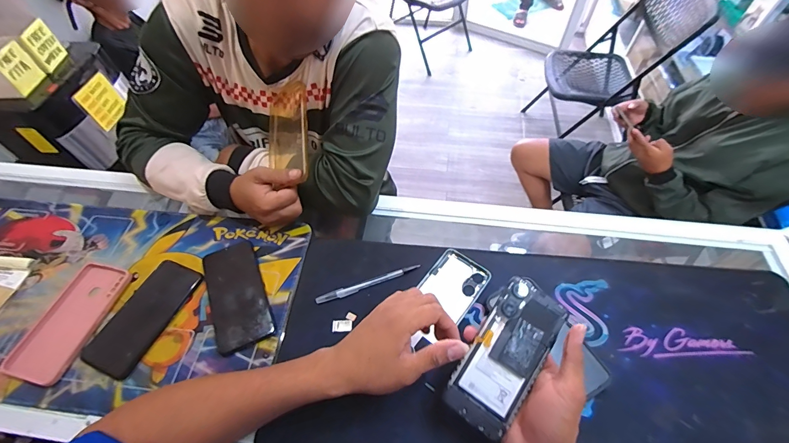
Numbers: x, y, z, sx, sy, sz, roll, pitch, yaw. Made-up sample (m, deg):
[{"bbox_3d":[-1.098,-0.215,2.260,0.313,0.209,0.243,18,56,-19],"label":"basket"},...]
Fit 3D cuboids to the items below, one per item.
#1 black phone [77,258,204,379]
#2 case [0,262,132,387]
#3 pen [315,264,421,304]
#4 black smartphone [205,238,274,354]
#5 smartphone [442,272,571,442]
[{"bbox_3d":[-0.346,0.129,0.498,0.074,0.010,0.157,17,57,13],"label":"black phone"},{"bbox_3d":[-0.444,0.133,0.494,0.086,0.013,0.163,10,56,8],"label":"case"},{"bbox_3d":[-0.036,0.090,0.527,0.160,0.010,0.014,-18,56,-11],"label":"pen"},{"bbox_3d":[-0.229,0.101,0.517,0.074,0.013,0.167,-22,57,-13],"label":"black smartphone"},{"bbox_3d":[0.123,0.144,0.391,0.070,0.013,0.158,31,75,21],"label":"smartphone"}]

